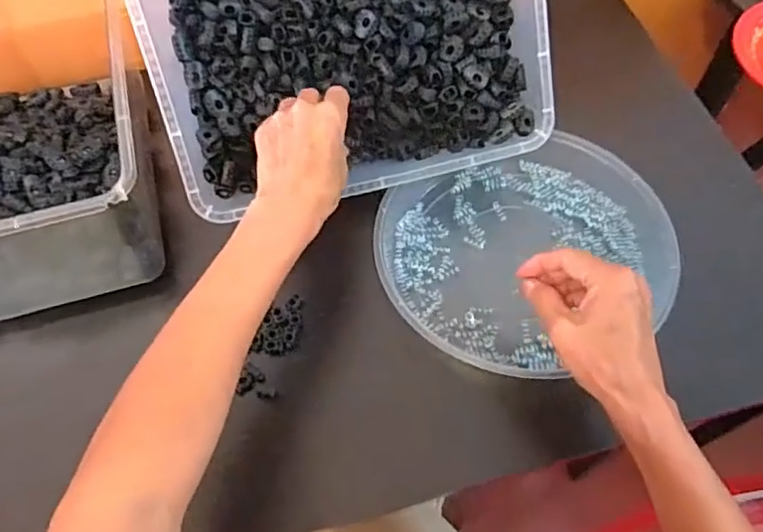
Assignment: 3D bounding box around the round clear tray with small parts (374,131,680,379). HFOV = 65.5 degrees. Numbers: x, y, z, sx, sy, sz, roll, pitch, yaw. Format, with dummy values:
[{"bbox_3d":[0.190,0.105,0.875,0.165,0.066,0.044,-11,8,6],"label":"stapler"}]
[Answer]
[{"bbox_3d":[0.118,-0.009,0.489,0.231,0.034,0.216,-20,62,-10],"label":"round clear tray with small parts"}]

